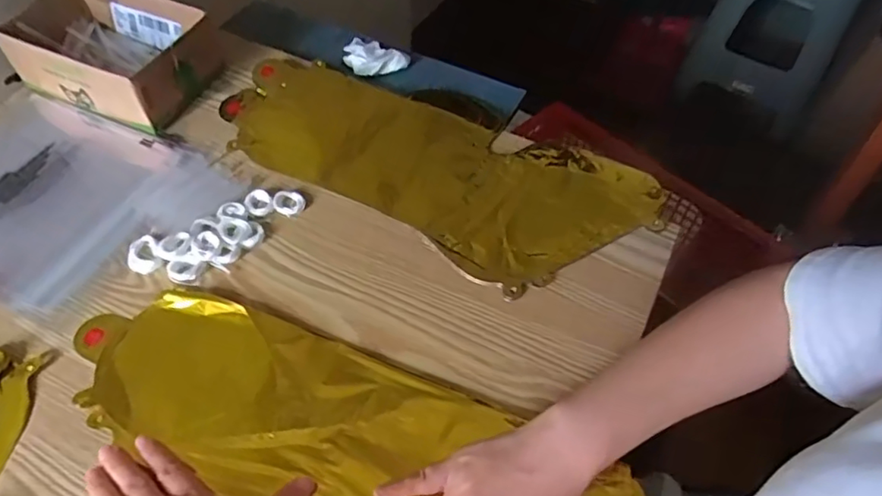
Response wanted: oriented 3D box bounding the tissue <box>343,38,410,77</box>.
[{"bbox_3d":[-0.083,-0.228,0.680,0.078,0.022,0.049,26,58,17],"label":"tissue"}]

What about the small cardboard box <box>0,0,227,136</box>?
[{"bbox_3d":[-0.357,-0.219,0.633,0.194,0.065,0.141,19,56,13],"label":"small cardboard box"}]

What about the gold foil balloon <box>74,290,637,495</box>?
[{"bbox_3d":[-0.080,0.135,0.418,0.423,0.011,0.132,18,56,13],"label":"gold foil balloon"}]

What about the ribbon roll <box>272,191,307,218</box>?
[{"bbox_3d":[-0.141,-0.042,0.533,0.028,0.010,0.024,-19,57,-14],"label":"ribbon roll"}]

